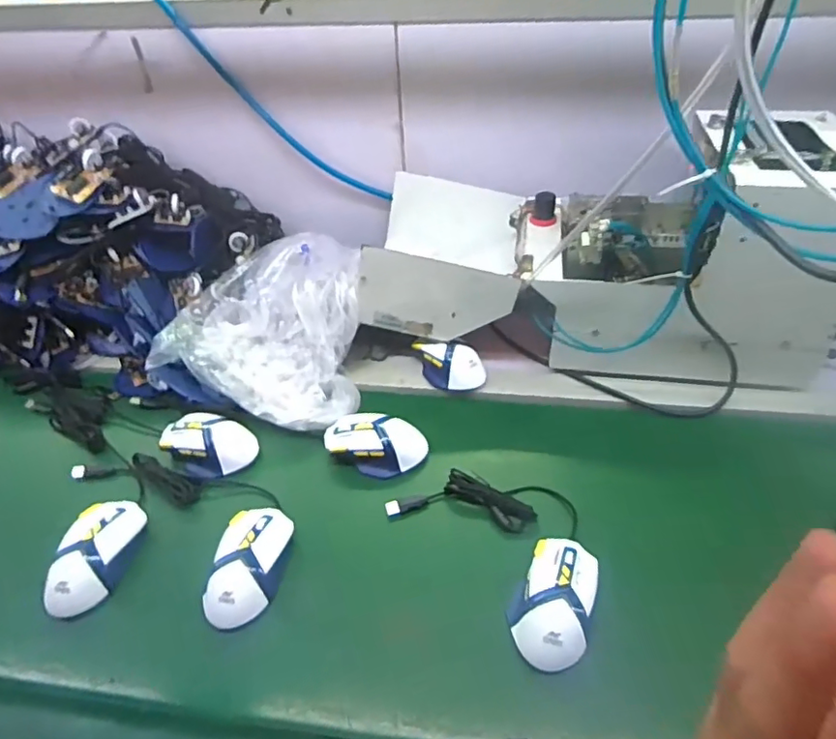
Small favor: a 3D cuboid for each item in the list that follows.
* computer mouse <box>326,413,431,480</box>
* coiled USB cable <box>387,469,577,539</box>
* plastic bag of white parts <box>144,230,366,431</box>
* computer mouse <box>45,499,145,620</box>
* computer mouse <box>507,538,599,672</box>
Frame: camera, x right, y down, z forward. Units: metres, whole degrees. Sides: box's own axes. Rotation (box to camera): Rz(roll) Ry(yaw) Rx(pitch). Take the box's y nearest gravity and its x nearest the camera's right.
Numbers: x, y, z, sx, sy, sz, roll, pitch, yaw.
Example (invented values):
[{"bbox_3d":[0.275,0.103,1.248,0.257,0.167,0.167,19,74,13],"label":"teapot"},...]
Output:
[{"bbox_3d":[-0.052,0.086,0.667,0.123,0.040,0.066,17,44,10],"label":"computer mouse"},{"bbox_3d":[0.072,0.149,0.621,0.205,0.034,0.054,8,43,1],"label":"coiled USB cable"},{"bbox_3d":[-0.179,-0.066,0.767,0.257,0.128,0.275,15,44,8],"label":"plastic bag of white parts"},{"bbox_3d":[-0.342,0.193,0.587,0.064,0.037,0.122,11,44,3],"label":"computer mouse"},{"bbox_3d":[0.130,0.213,0.525,0.064,0.036,0.120,19,45,12],"label":"computer mouse"}]

